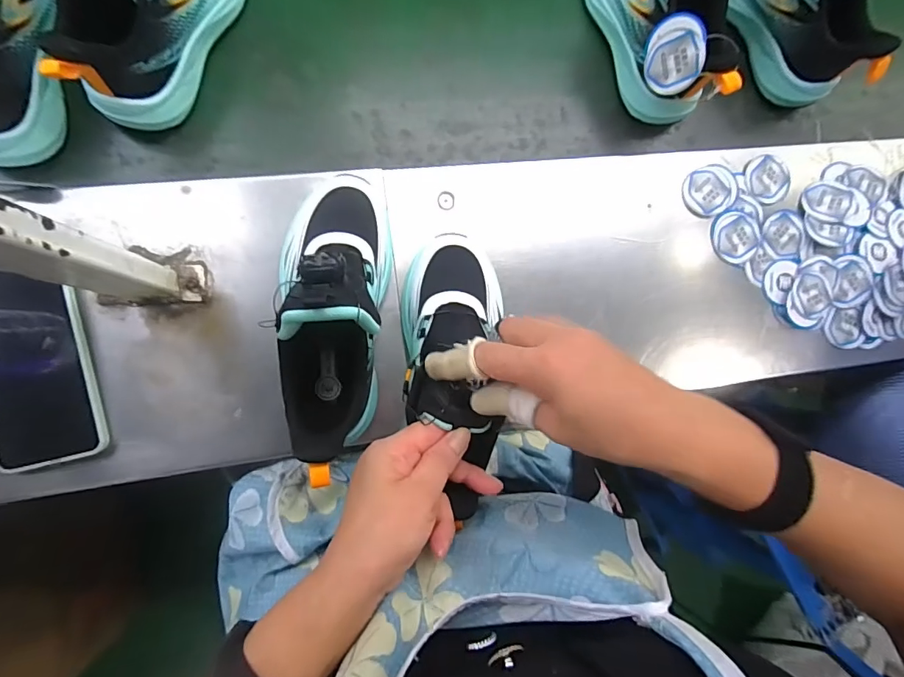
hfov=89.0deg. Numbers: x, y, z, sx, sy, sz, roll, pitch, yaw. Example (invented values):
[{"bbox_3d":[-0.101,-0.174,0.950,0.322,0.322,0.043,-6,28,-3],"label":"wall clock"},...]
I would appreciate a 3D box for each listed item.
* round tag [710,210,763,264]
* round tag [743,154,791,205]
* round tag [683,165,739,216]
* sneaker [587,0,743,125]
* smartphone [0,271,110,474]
[{"bbox_3d":[0.286,-0.101,0.461,0.051,0.005,0.051,0,89,-9],"label":"round tag"},{"bbox_3d":[0.324,-0.162,0.469,0.053,0.007,0.049,0,89,-9],"label":"round tag"},{"bbox_3d":[0.260,-0.150,0.460,0.056,0.006,0.049,-19,92,-9],"label":"round tag"},{"bbox_3d":[0.195,-0.315,0.412,0.081,0.135,0.219,-19,92,-9],"label":"sneaker"},{"bbox_3d":[-0.323,0.020,0.357,0.077,0.018,0.155,-12,90,-6],"label":"smartphone"}]

